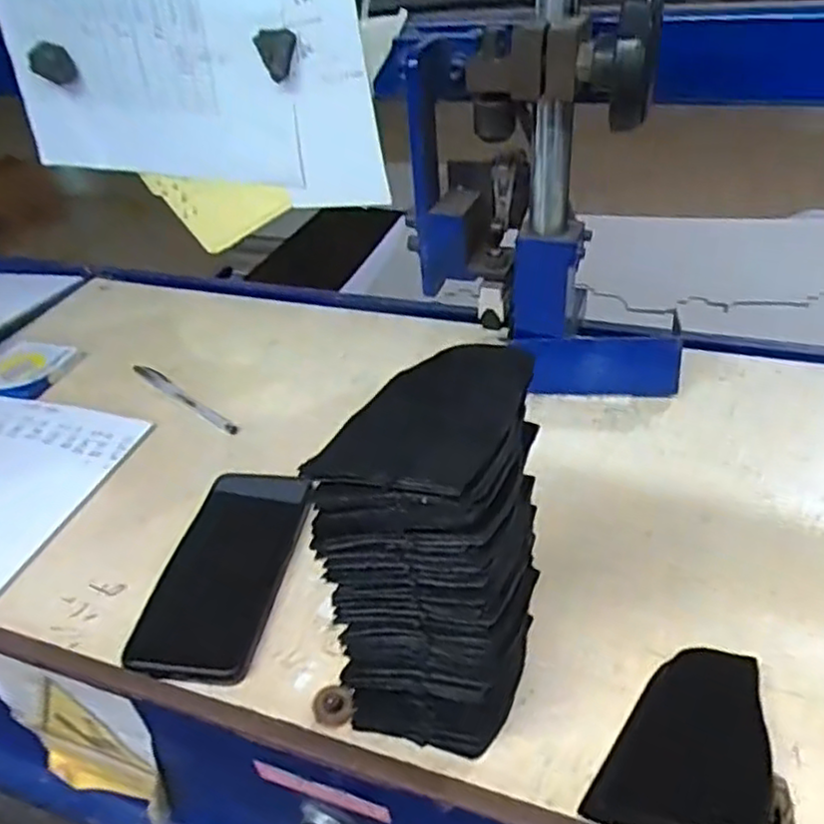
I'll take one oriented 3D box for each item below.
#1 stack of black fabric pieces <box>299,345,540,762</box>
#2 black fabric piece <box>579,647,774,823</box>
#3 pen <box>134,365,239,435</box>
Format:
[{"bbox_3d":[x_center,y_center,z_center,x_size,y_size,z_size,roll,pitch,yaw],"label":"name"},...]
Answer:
[{"bbox_3d":[0.013,0.071,0.338,0.082,0.194,0.094,3,39,13],"label":"stack of black fabric pieces"},{"bbox_3d":[0.139,0.163,0.348,0.069,0.005,0.106,16,46,31],"label":"black fabric piece"},{"bbox_3d":[-0.201,-0.014,0.618,0.143,0.014,0.018,25,47,34],"label":"pen"}]

